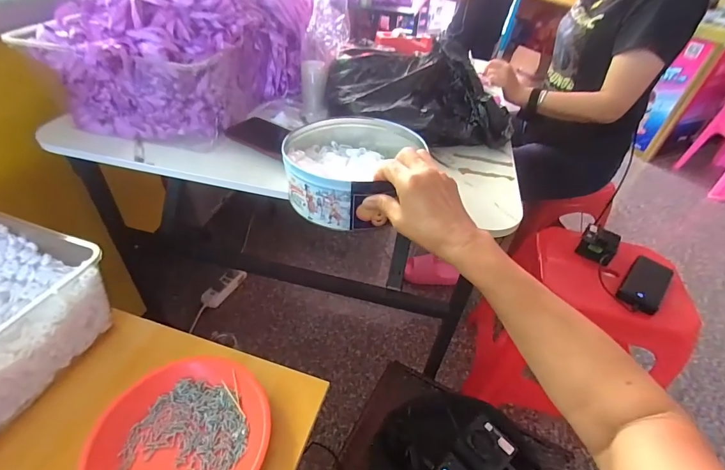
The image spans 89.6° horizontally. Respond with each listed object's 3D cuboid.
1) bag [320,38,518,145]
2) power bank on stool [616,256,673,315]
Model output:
[{"bbox_3d":[0.102,-0.258,0.662,0.315,0.128,0.181,-2,42,-9],"label":"bag"},{"bbox_3d":[0.597,0.103,0.771,0.072,0.022,0.164,34,49,29],"label":"power bank on stool"}]

